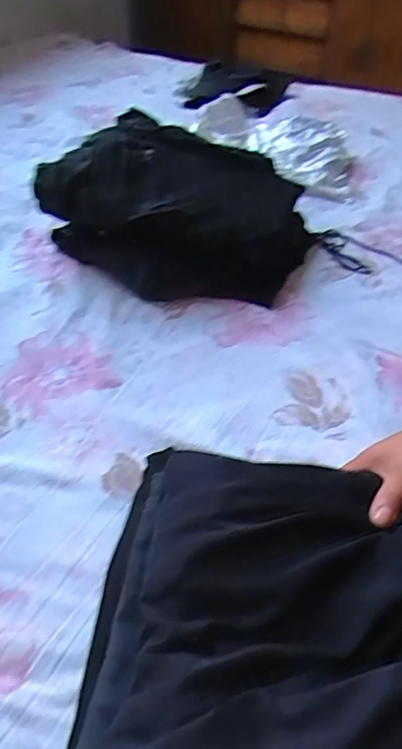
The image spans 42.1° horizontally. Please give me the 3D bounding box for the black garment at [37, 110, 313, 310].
[{"bbox_3d":[-0.017,-0.290,0.860,0.397,0.160,0.344,10,47,8],"label":"black garment"}]

